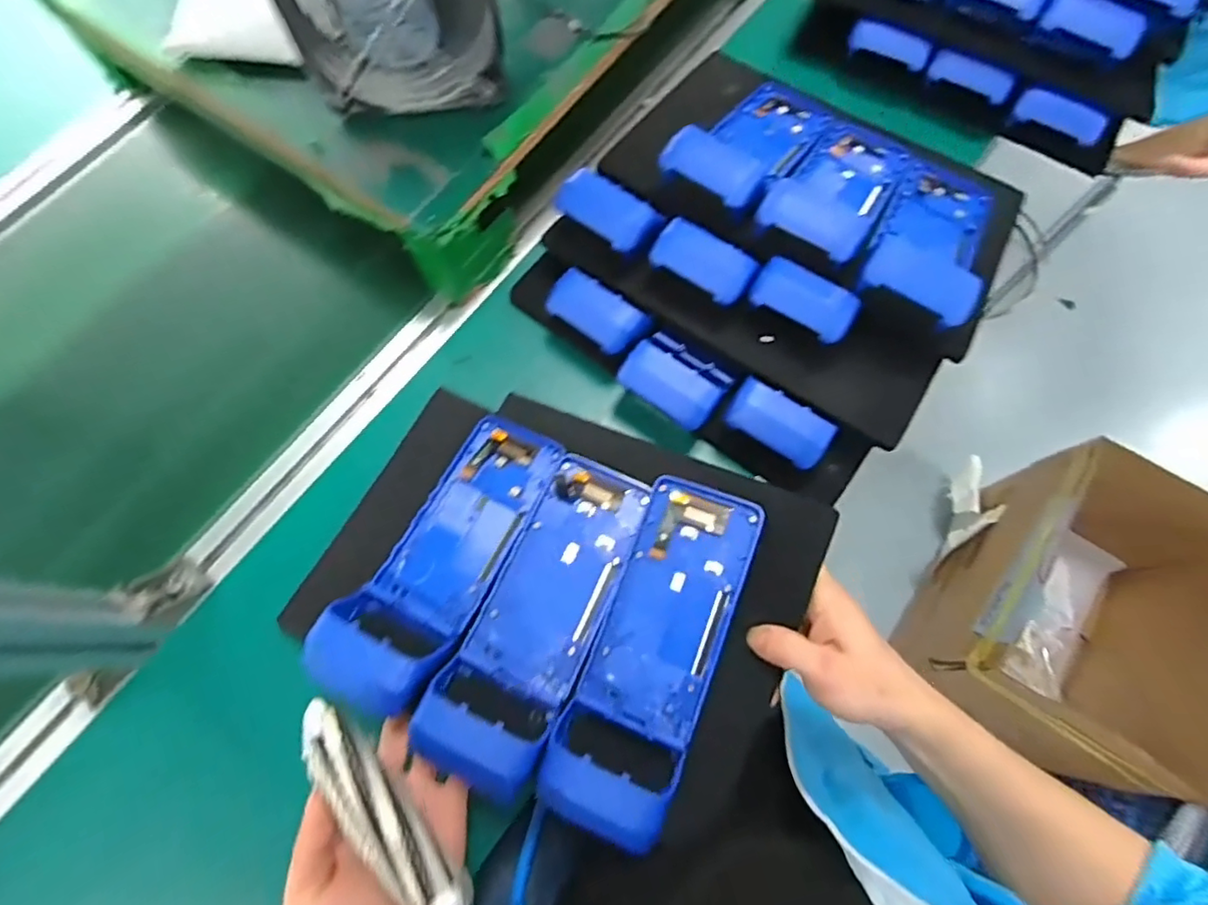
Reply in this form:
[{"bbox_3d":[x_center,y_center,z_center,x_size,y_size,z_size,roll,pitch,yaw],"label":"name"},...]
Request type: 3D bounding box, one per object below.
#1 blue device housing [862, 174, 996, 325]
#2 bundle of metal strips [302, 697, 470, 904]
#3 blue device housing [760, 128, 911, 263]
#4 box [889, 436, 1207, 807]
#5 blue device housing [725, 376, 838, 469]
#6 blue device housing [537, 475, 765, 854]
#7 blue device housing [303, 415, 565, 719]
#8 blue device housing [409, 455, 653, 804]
[{"bbox_3d":[0.279,-0.184,0.493,0.081,0.026,0.215,30,50,9],"label":"blue device housing"},{"bbox_3d":[-0.111,0.173,0.284,0.125,0.013,0.027,40,77,21],"label":"bundle of metal strips"},{"bbox_3d":[0.209,-0.237,0.517,0.089,0.026,0.233,33,52,10],"label":"blue device housing"},{"bbox_3d":[0.768,0.257,0.977,0.337,0.347,0.446,38,76,12],"label":"box"},{"bbox_3d":[0.140,-0.023,0.467,0.080,0.014,0.042,33,75,10],"label":"blue device housing"},{"bbox_3d":[0.036,0.128,0.390,0.079,0.045,0.224,21,74,7],"label":"blue device housing"},{"bbox_3d":[-0.116,0.073,0.436,0.083,0.039,0.229,25,58,8],"label":"blue device housing"},{"bbox_3d":[-0.041,0.112,0.414,0.082,0.043,0.223,23,60,8],"label":"blue device housing"}]

